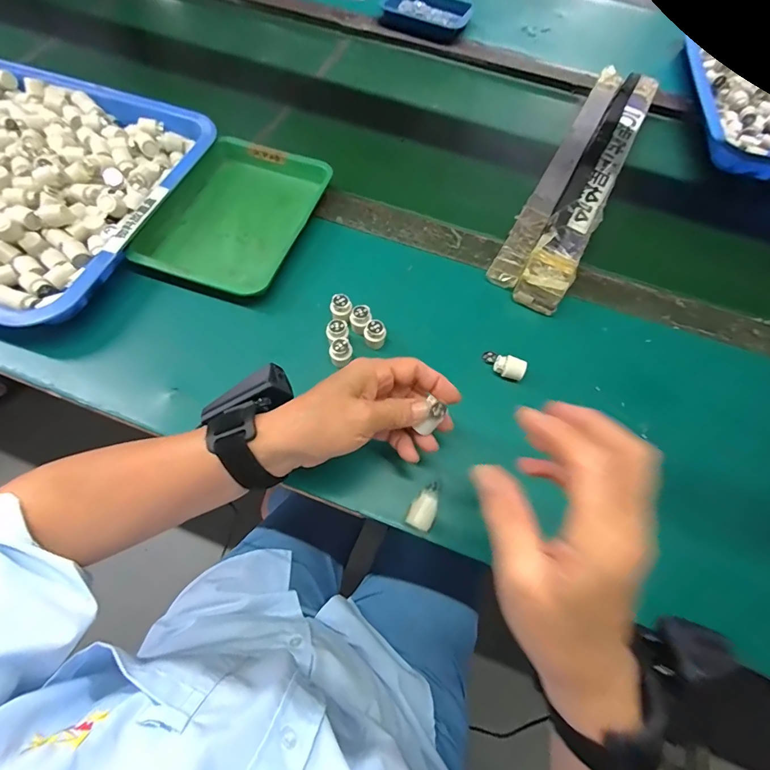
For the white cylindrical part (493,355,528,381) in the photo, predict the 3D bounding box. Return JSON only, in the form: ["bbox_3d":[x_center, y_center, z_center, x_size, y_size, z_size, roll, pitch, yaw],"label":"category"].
[{"bbox_3d":[0.122,-0.015,0.397,0.029,0.020,0.020,28,65,11],"label":"white cylindrical part"}]

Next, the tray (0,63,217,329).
[{"bbox_3d":[-0.460,-0.246,0.460,0.441,0.048,0.339,16,63,5],"label":"tray"}]

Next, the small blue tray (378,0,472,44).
[{"bbox_3d":[0.078,-0.674,0.734,0.151,0.030,0.122,20,64,7],"label":"small blue tray"}]

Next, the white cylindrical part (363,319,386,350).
[{"bbox_3d":[-0.010,-0.050,0.399,0.019,0.021,0.019,1,63,-3],"label":"white cylindrical part"}]

